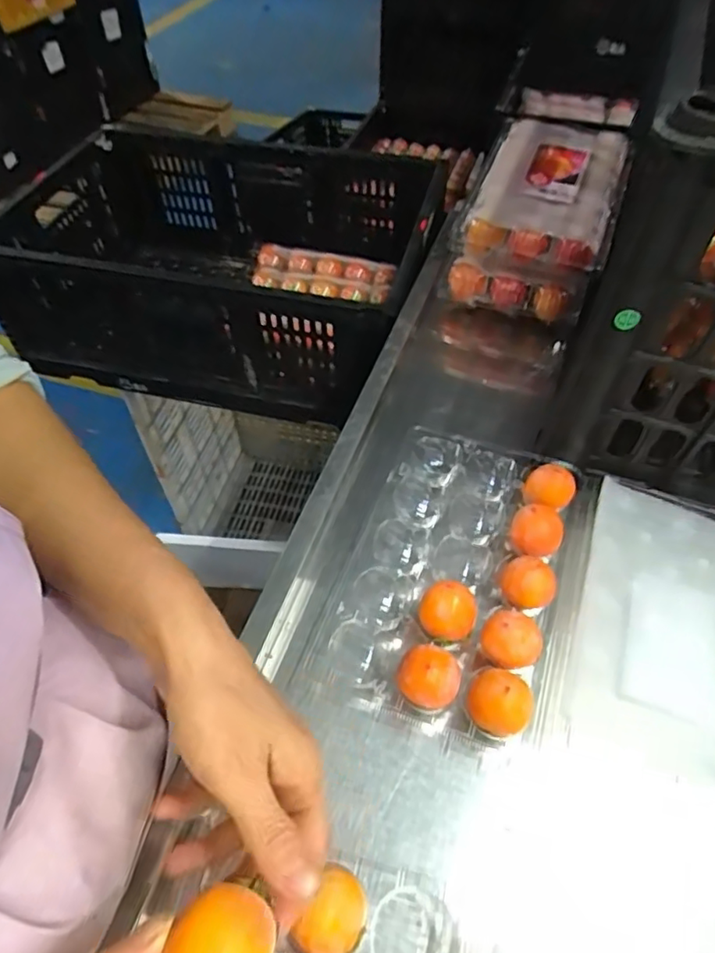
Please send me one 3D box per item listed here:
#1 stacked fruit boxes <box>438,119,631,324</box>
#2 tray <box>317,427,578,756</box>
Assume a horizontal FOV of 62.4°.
[{"bbox_3d":[0.204,-0.289,0.657,0.152,0.110,0.209,18,54,14],"label":"stacked fruit boxes"},{"bbox_3d":[0.075,0.064,0.443,0.145,0.051,0.231,15,53,14],"label":"tray"}]

